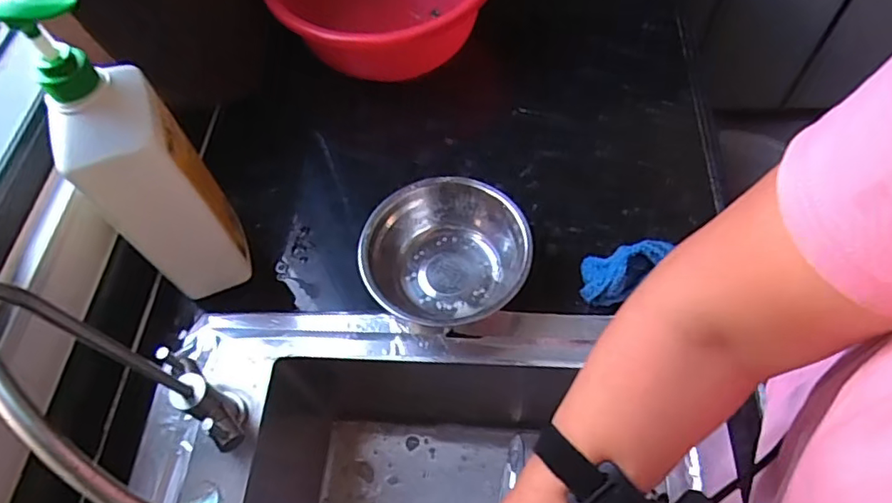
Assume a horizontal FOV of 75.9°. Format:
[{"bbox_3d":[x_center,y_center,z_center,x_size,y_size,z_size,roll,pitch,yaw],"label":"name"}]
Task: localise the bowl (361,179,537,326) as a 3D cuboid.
[{"bbox_3d":[0.000,0.000,0.562,0.154,0.058,0.131,-4,60,1],"label":"bowl"}]

